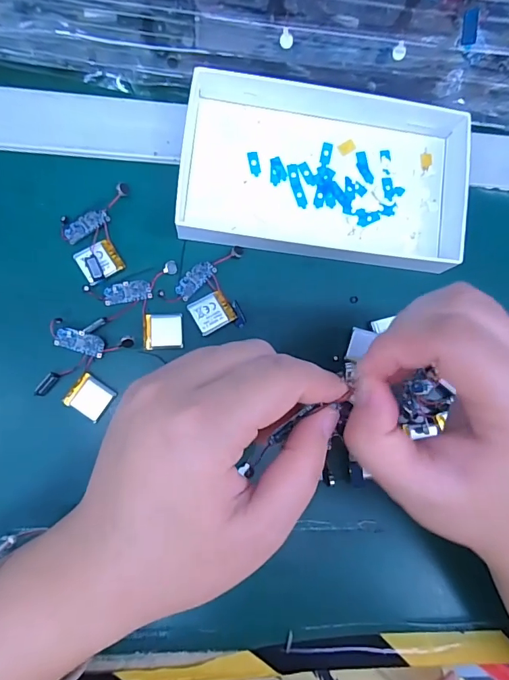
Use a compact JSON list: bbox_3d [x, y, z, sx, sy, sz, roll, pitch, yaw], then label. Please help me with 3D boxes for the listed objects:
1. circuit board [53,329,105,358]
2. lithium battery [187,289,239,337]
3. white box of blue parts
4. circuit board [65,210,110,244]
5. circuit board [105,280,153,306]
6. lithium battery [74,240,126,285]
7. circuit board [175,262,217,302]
[{"bbox_3d":[-0.102,0.001,0.258,0.027,0.005,0.012,19,81,-4],"label":"circuit board"},{"bbox_3d":[-0.026,-0.017,0.270,0.024,0.004,0.021,-27,87,-9],"label":"lithium battery"},{"bbox_3d":[0.049,-0.109,0.277,0.183,0.025,0.110,7,82,-6],"label":"white box of blue parts"},{"bbox_3d":[-0.103,-0.070,0.268,0.028,0.004,0.011,-35,88,-10],"label":"circuit board"},{"bbox_3d":[-0.077,-0.029,0.267,0.027,0.004,0.012,-10,84,-8],"label":"circuit board"},{"bbox_3d":[-0.093,-0.047,0.266,0.023,0.006,0.021,-32,88,-9],"label":"lithium battery"},{"bbox_3d":[-0.037,-0.038,0.272,0.028,0.004,0.012,-44,90,-10],"label":"circuit board"}]

